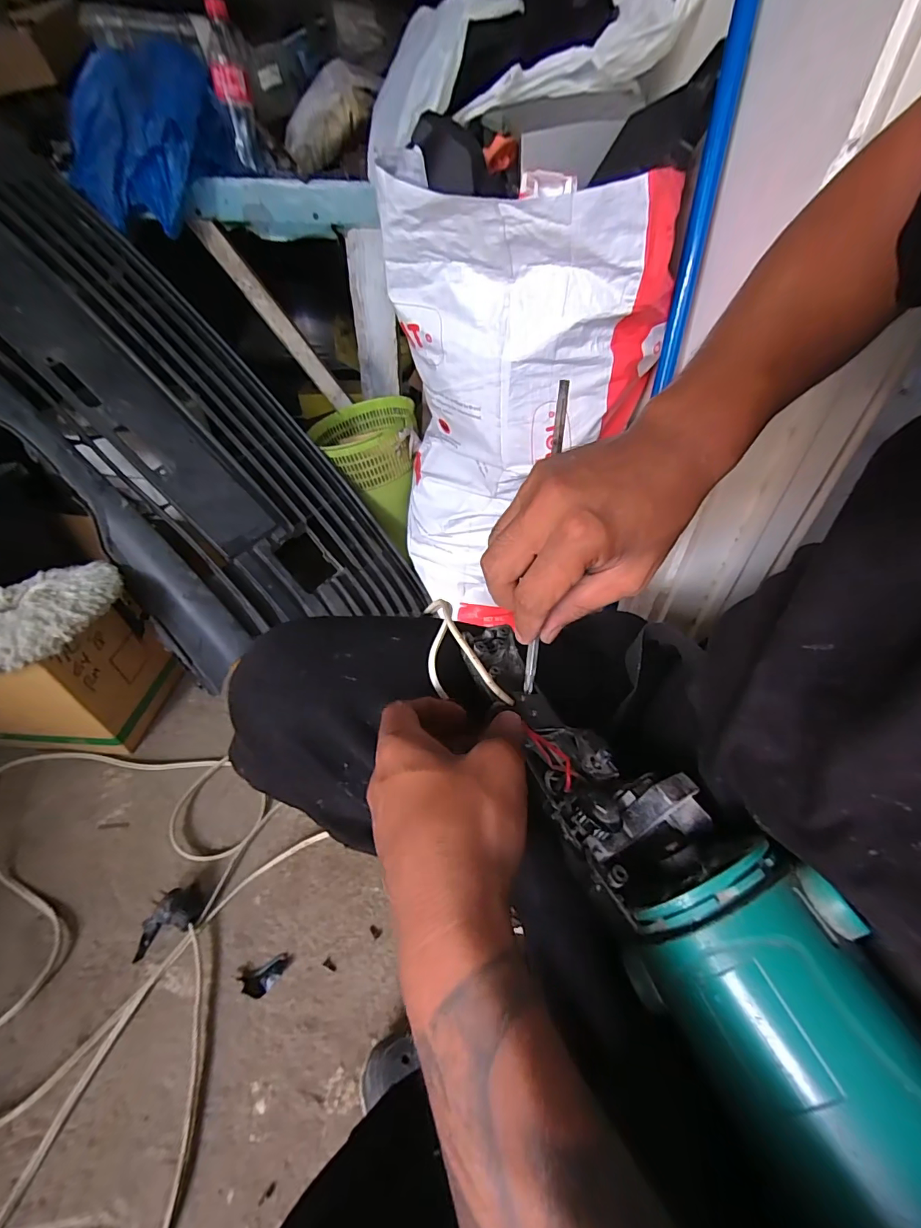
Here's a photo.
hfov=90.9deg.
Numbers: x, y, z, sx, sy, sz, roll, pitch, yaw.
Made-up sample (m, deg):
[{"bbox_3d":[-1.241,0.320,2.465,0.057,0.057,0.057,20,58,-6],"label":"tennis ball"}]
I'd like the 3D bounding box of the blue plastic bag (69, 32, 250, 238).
[{"bbox_3d":[-0.500,-0.754,0.724,0.242,0.191,0.179,-20,47,-22],"label":"blue plastic bag"}]

